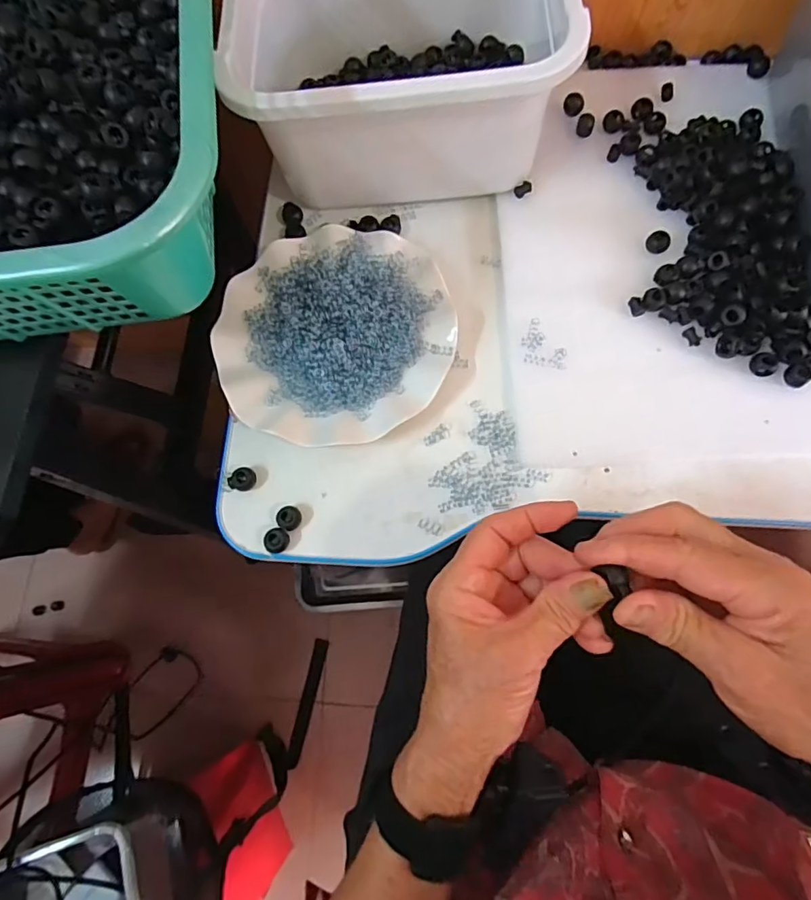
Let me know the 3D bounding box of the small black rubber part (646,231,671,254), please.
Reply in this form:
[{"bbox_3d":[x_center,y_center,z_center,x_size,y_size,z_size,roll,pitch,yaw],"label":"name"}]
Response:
[{"bbox_3d":[0.203,-0.167,0.422,0.017,0.006,0.018,-1,73,2],"label":"small black rubber part"}]

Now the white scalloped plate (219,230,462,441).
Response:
[{"bbox_3d":[-0.055,-0.092,0.401,0.179,0.026,0.175,-1,73,2],"label":"white scalloped plate"}]

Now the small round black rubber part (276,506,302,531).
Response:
[{"bbox_3d":[-0.085,0.049,0.380,0.017,0.011,0.017,-1,73,2],"label":"small round black rubber part"}]

